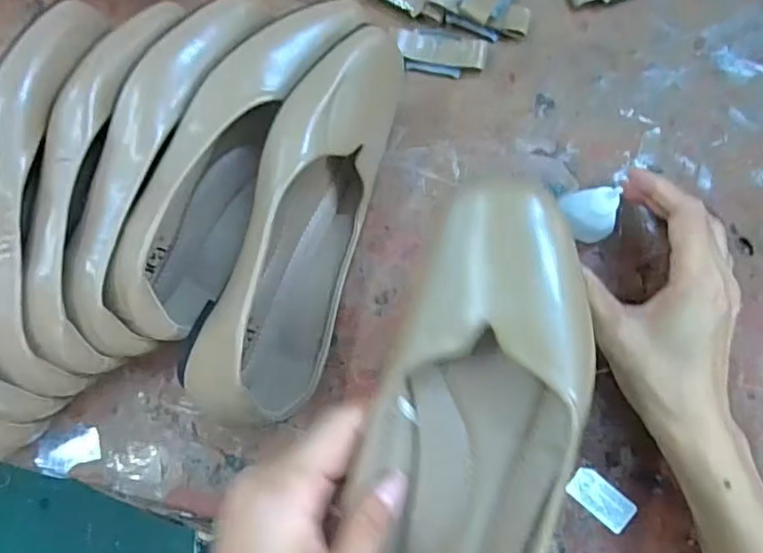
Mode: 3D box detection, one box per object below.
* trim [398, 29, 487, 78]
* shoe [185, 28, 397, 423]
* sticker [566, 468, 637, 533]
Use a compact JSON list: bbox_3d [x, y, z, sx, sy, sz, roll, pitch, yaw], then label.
[{"bbox_3d":[0.040,-0.150,0.379,0.059,0.005,0.028,9,84,5],"label":"trim"},{"bbox_3d":[-0.042,-0.029,0.331,0.065,0.086,0.229,21,85,6],"label":"shoe"},{"bbox_3d":[0.133,0.134,0.342,0.039,0.004,0.021,41,86,10],"label":"sticker"}]

